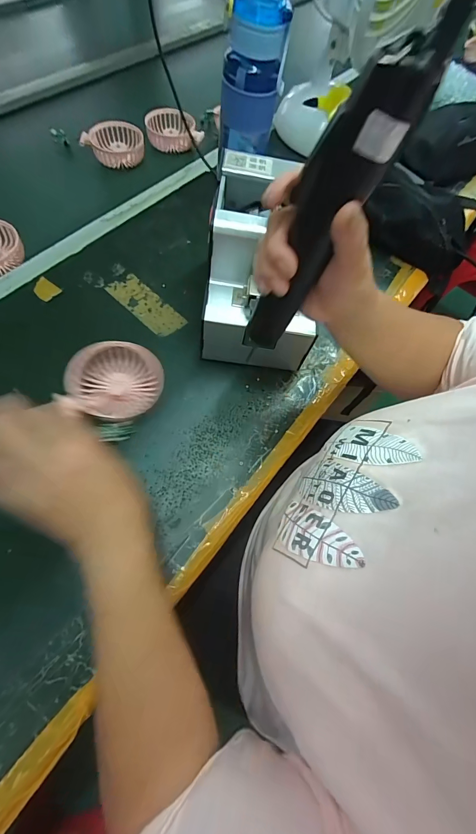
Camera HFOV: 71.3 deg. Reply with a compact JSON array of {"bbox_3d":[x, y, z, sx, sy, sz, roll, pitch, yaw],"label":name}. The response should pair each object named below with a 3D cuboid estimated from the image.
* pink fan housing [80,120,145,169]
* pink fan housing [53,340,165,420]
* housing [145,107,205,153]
[{"bbox_3d":[-0.215,-0.472,0.576,0.081,0.042,0.084,33,63,15],"label":"pink fan housing"},{"bbox_3d":[-0.137,-0.039,0.368,0.091,0.039,0.087,16,60,5],"label":"pink fan housing"},{"bbox_3d":[-0.116,-0.526,0.611,0.102,0.042,0.071,1,60,-3],"label":"housing"}]

